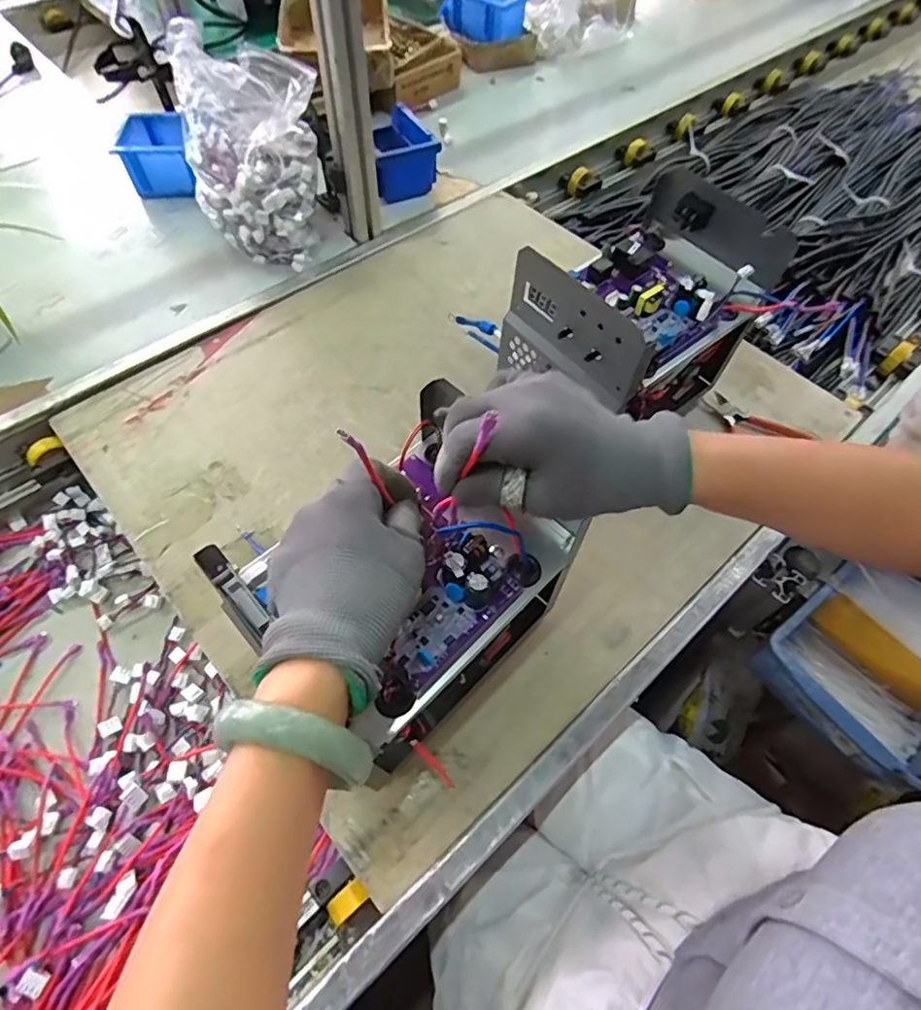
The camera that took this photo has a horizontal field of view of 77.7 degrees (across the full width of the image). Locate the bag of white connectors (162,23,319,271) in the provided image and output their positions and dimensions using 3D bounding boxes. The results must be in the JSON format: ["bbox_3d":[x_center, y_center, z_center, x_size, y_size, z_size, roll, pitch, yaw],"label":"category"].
[{"bbox_3d":[-0.250,-0.424,0.713,0.160,0.206,0.162,-20,61,-14],"label":"bag of white connectors"}]

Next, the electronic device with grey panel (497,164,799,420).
[{"bbox_3d":[0.170,-0.185,0.556,0.223,0.144,0.156,-35,66,-21],"label":"electronic device with grey panel"}]

